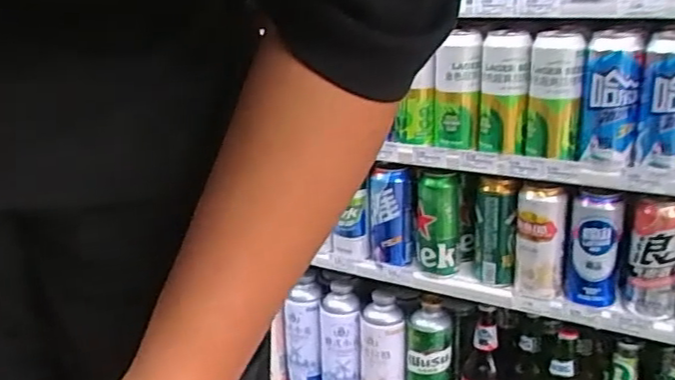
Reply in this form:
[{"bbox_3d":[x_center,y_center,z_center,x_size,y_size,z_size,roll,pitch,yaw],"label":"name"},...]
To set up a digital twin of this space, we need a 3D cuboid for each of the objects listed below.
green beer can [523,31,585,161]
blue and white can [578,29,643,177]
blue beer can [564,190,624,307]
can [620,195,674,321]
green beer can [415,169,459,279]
[{"bbox_3d":[0.276,-0.121,0.824,0.063,0.148,0.079,3,22,16],"label":"green beer can"},{"bbox_3d":[0.331,-0.103,0.780,0.061,0.168,0.056,5,23,20],"label":"blue and white can"},{"bbox_3d":[0.337,0.082,0.843,0.067,0.169,0.077,5,23,20],"label":"blue beer can"},{"bbox_3d":[0.405,0.084,0.819,0.070,0.174,0.076,7,24,25],"label":"can"},{"bbox_3d":[0.152,0.047,0.972,0.061,0.155,0.075,-2,21,4],"label":"green beer can"}]

